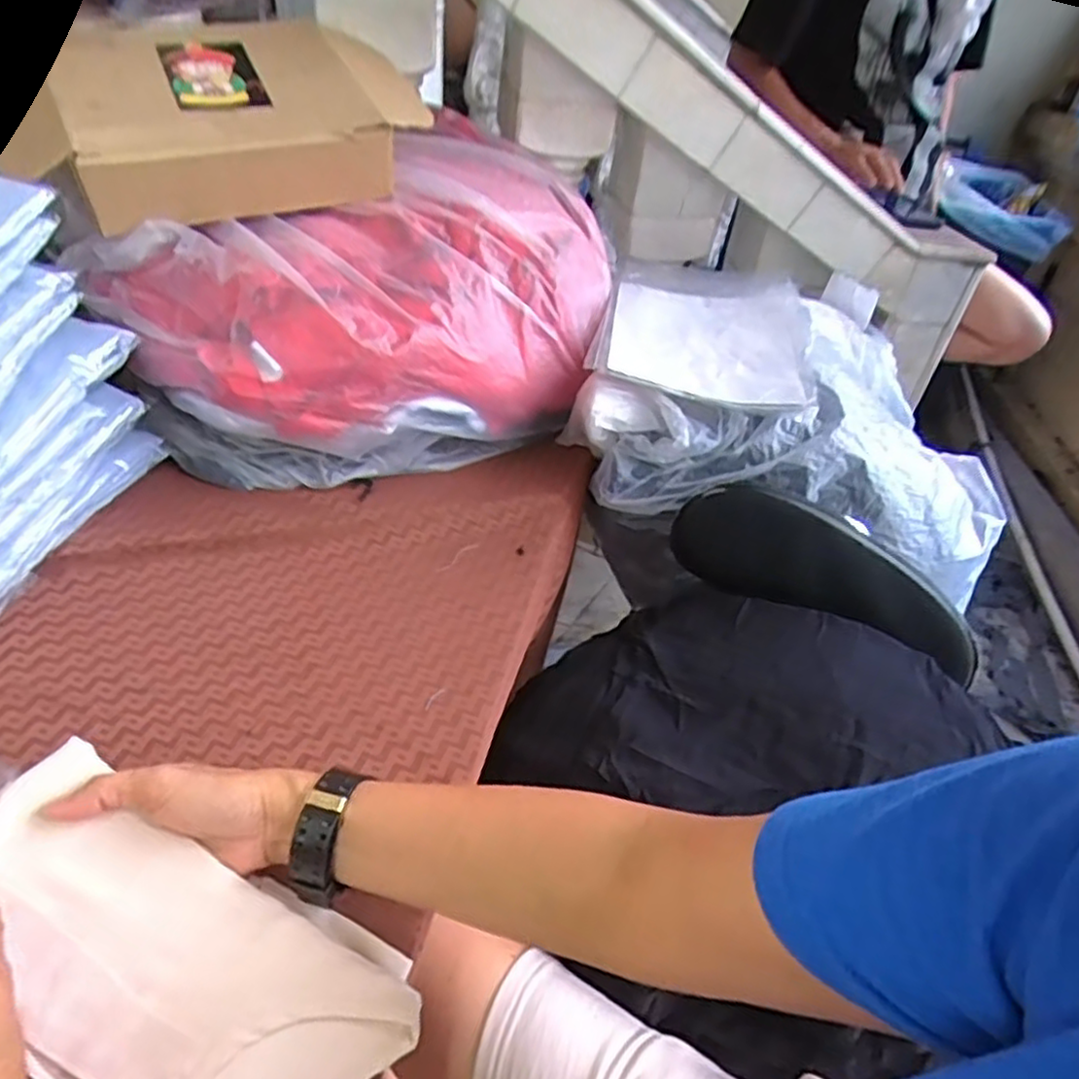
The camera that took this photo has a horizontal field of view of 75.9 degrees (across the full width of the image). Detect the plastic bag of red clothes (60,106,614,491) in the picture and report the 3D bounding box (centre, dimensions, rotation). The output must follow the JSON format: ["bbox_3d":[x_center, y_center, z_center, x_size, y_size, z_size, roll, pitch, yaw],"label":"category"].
[{"bbox_3d":[-0.141,-0.229,0.732,0.266,0.244,0.497,36,48,29],"label":"plastic bag of red clothes"}]

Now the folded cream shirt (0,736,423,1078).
[{"bbox_3d":[-0.223,0.253,0.346,0.253,0.027,0.220,34,47,5],"label":"folded cream shirt"}]

